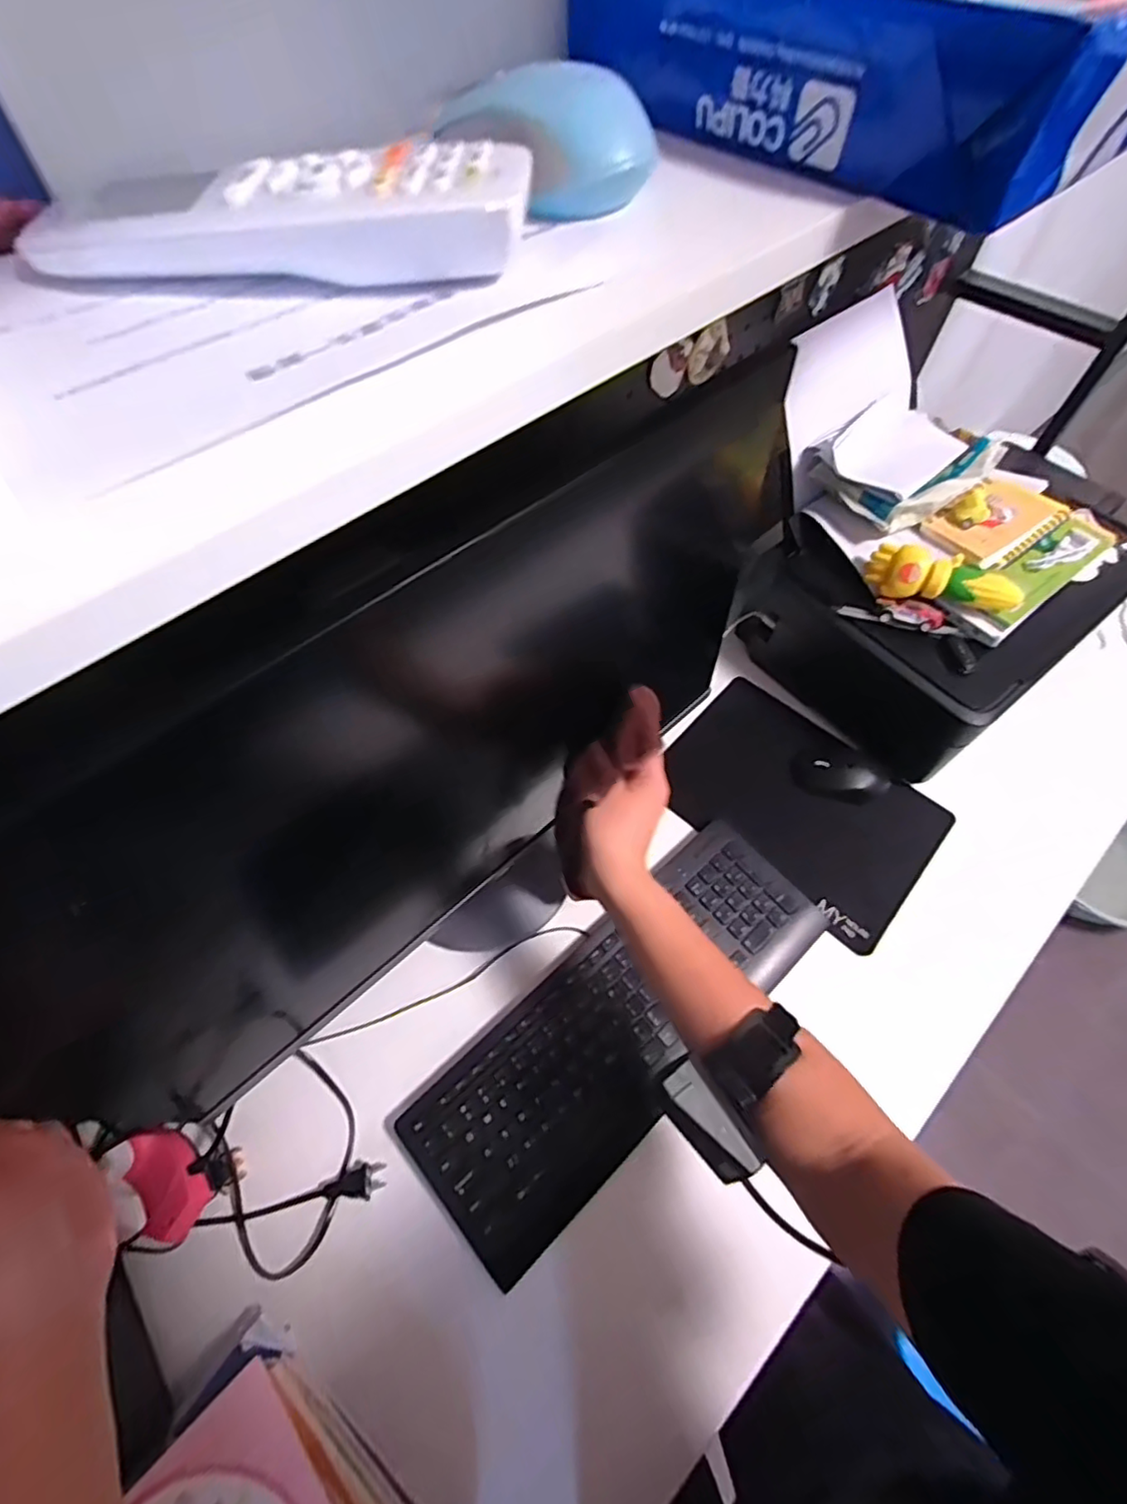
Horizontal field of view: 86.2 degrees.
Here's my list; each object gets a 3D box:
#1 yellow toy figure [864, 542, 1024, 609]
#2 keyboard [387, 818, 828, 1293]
[{"bbox_3d":[0.375,-0.170,0.591,0.135,0.030,0.045,12,61,7],"label":"yellow toy figure"},{"bbox_3d":[0.059,0.240,0.559,0.419,0.015,0.157,-38,65,-20],"label":"keyboard"}]

